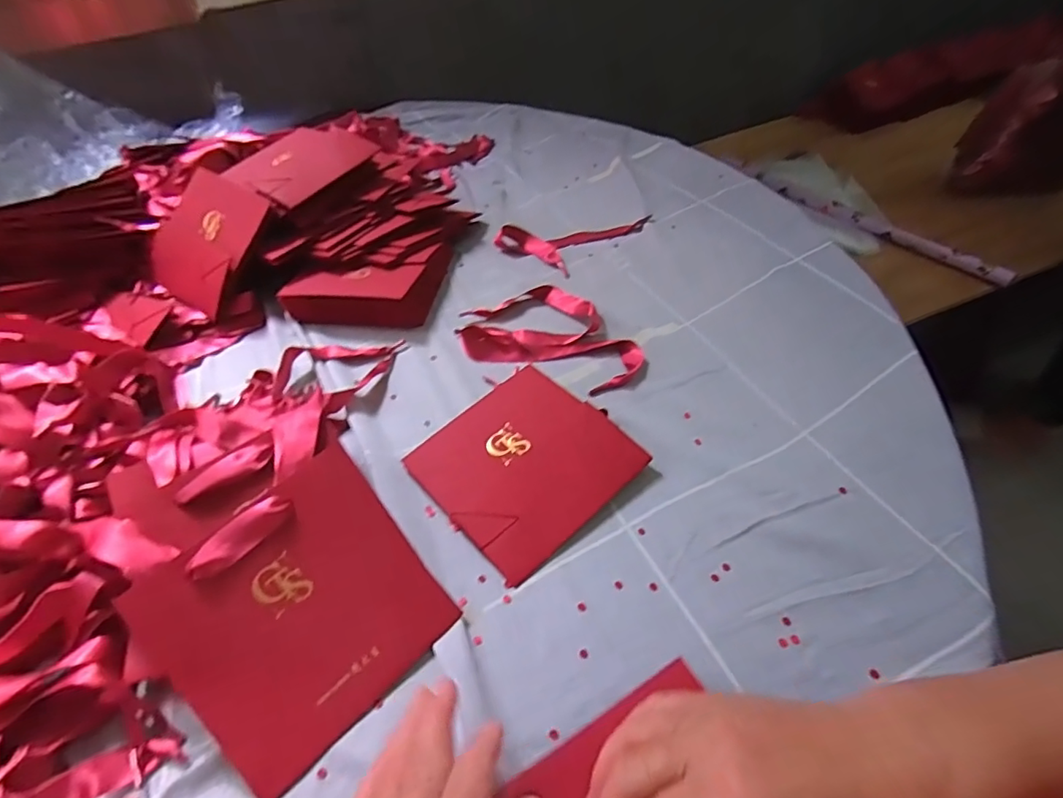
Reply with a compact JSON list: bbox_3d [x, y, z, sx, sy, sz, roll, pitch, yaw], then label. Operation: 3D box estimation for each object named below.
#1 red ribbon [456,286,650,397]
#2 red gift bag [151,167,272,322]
[{"bbox_3d":[0.020,-0.064,0.520,0.181,0.025,0.109,16,51,21],"label":"red ribbon"},{"bbox_3d":[-0.349,-0.169,0.575,0.133,0.011,0.135,31,93,25],"label":"red gift bag"}]

